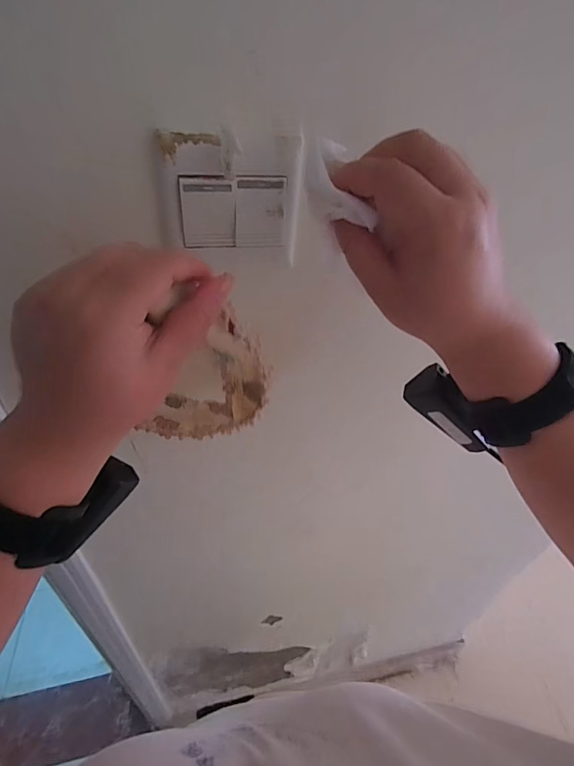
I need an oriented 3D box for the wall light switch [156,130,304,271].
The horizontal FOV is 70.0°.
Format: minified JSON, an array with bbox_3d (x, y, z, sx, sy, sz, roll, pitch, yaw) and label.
[{"bbox_3d":[-0.034,-0.112,0.258,0.086,0.077,0.008,-5,40,-12],"label":"wall light switch"}]

